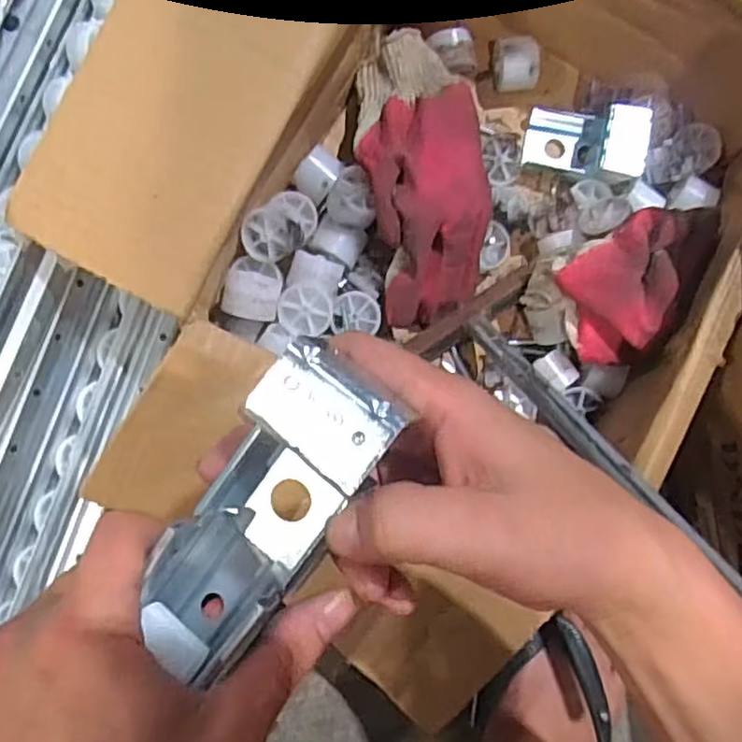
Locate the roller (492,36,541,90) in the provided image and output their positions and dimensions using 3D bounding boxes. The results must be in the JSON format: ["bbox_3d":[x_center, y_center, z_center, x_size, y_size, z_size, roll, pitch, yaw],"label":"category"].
[{"bbox_3d":[0.103,-0.218,0.496,0.028,0.034,0.035,-3,87,-7],"label":"roller"}]

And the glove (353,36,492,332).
[{"bbox_3d":[0.033,-0.135,0.467,0.085,0.069,0.205,-7,87,-7],"label":"glove"}]

